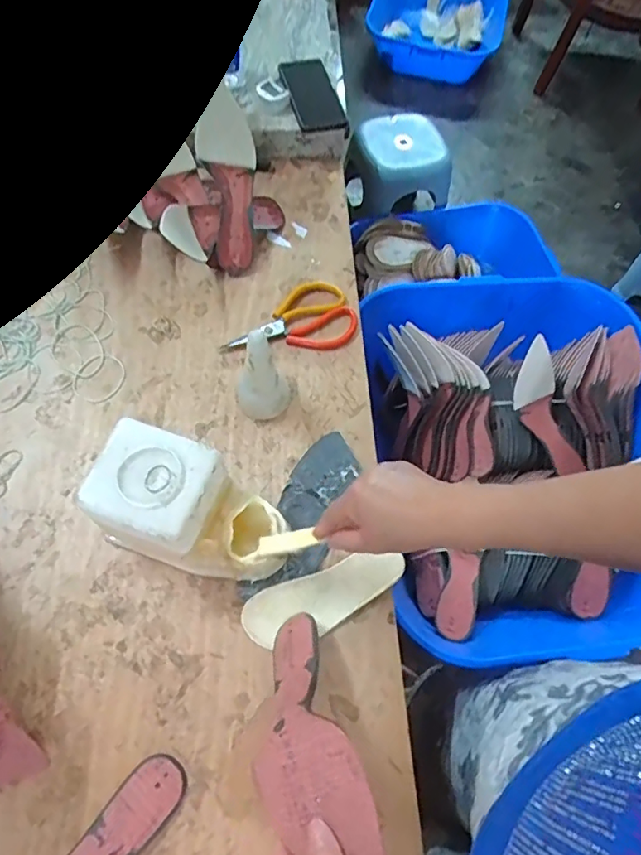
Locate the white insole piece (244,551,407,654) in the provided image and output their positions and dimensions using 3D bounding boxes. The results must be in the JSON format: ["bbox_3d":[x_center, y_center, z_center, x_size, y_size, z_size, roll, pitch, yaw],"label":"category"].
[{"bbox_3d":[0.006,0.183,0.579,0.179,0.006,0.058,-20,73,-7],"label":"white insole piece"}]

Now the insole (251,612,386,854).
[{"bbox_3d":[-0.017,0.251,0.446,0.080,0.058,0.245,-13,23,-10],"label":"insole"}]

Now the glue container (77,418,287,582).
[{"bbox_3d":[-0.130,0.085,0.563,0.200,0.135,0.112,19,65,5],"label":"glue container"}]

